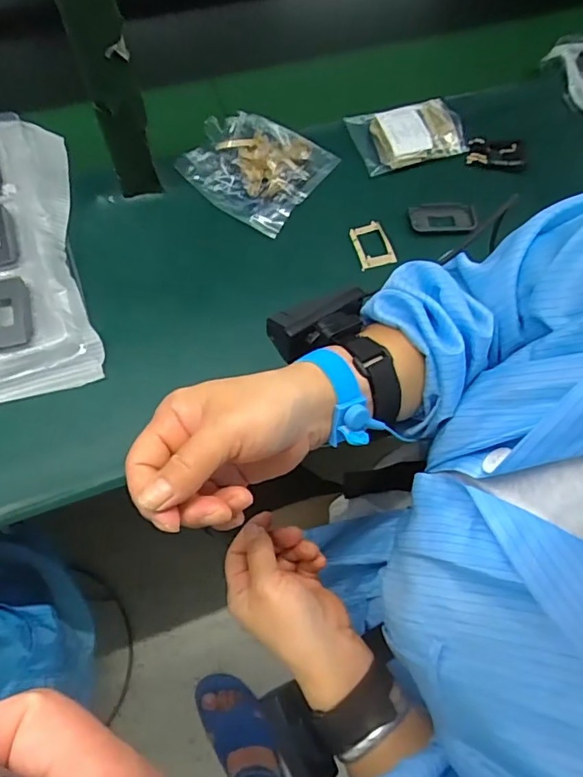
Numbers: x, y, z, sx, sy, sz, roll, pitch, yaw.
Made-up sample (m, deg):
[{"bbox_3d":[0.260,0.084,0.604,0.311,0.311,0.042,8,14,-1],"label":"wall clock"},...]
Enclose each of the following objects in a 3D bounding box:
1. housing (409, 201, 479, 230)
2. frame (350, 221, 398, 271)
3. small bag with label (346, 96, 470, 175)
[{"bbox_3d":[0.174,-0.198,0.598,0.076,0.006,0.041,1,66,-3],"label":"housing"},{"bbox_3d":[0.091,-0.160,0.581,0.040,0.007,0.055,-16,75,-9],"label":"frame"},{"bbox_3d":[0.142,-0.310,0.630,0.133,0.019,0.079,-18,68,-11],"label":"small bag with label"}]

